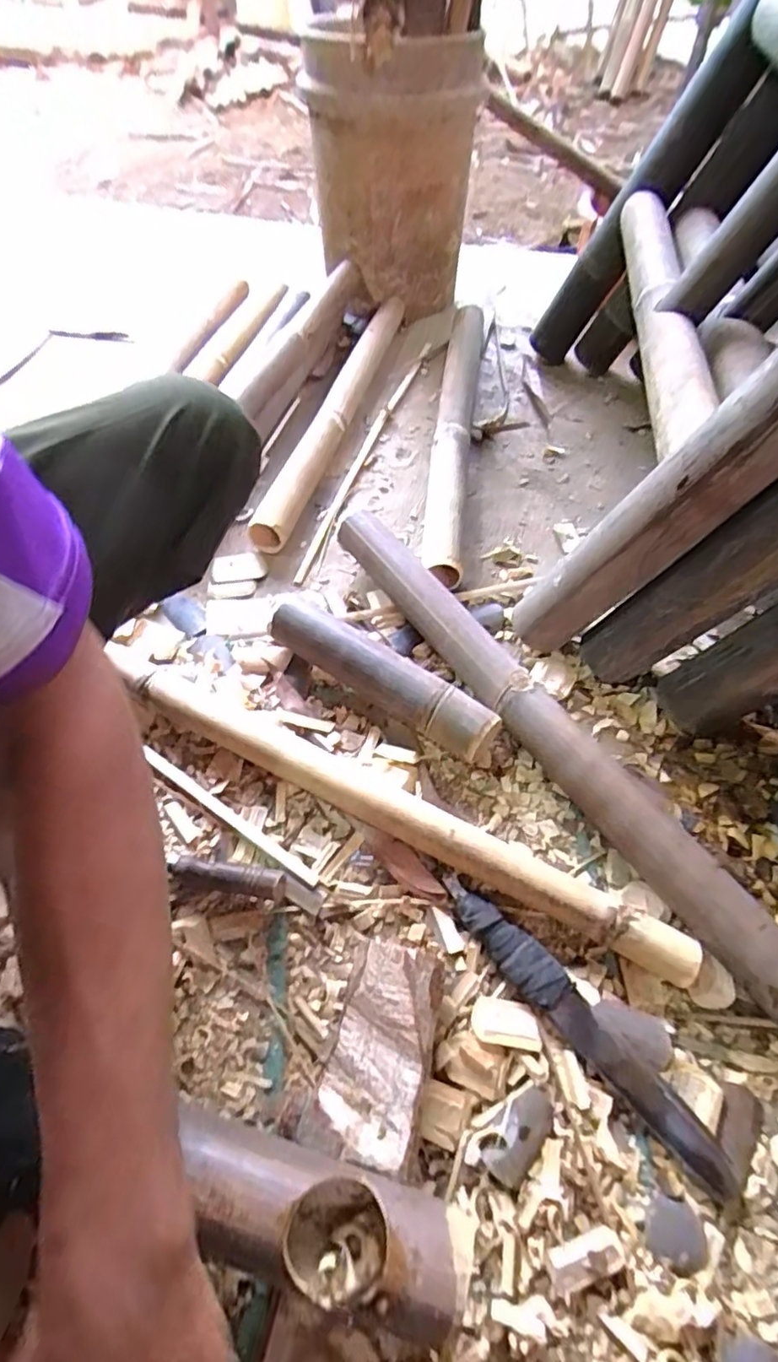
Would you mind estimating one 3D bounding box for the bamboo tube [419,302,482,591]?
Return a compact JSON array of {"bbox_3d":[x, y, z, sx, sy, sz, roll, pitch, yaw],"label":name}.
[{"bbox_3d":[0.099,-0.386,0.889,0.060,0.058,0.641,5,56,5],"label":"bamboo tube"}]

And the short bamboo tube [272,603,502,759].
[{"bbox_3d":[-0.011,-0.002,0.629,0.259,0.061,0.053,30,62,20],"label":"short bamboo tube"}]

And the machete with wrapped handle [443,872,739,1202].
[{"bbox_3d":[0.144,0.263,0.467,0.034,0.021,0.273,-36,62,-20],"label":"machete with wrapped handle"}]

